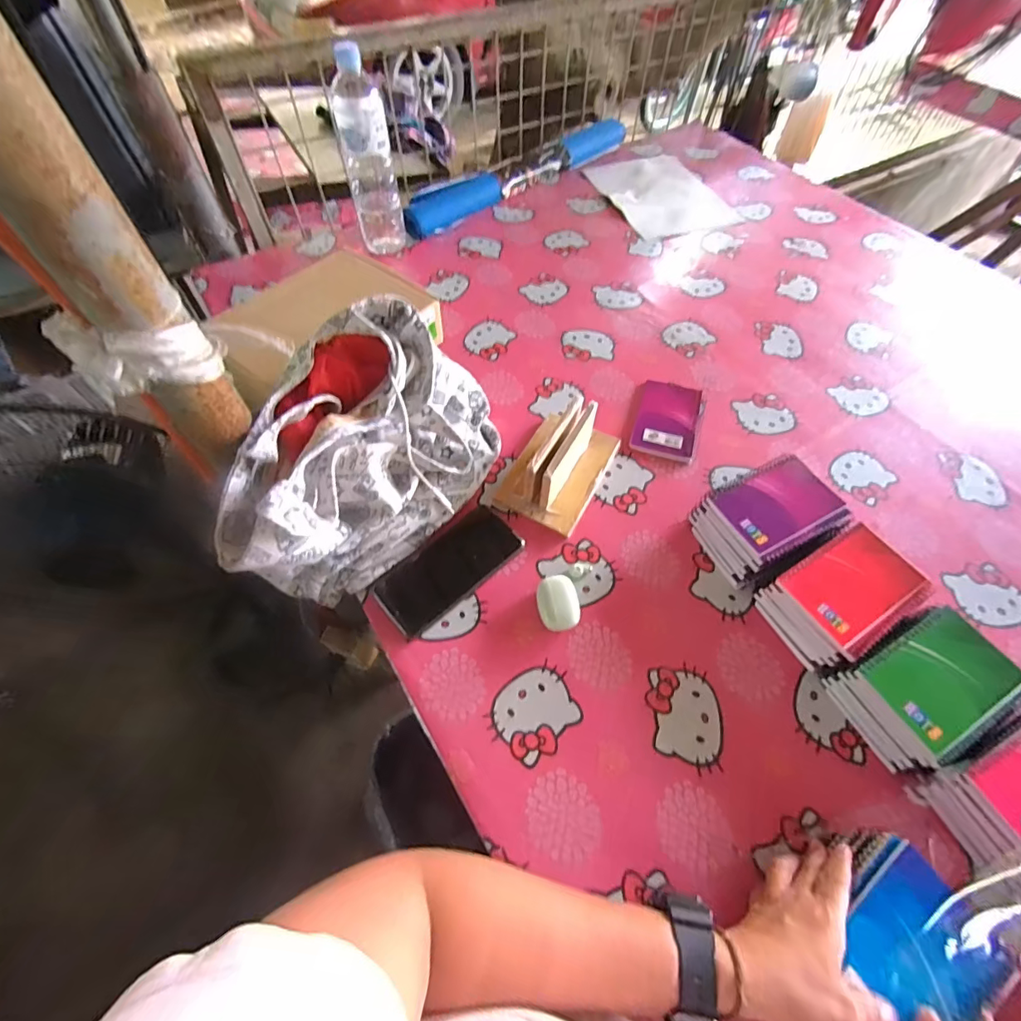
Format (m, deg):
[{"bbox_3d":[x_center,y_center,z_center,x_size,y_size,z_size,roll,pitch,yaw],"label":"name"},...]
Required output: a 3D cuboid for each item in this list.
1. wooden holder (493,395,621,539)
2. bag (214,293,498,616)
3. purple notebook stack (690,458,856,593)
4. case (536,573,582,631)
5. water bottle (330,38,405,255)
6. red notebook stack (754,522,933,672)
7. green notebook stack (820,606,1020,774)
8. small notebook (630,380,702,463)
[{"bbox_3d":[0.061,-0.066,0.564,0.105,0.078,0.159,27,64,14],"label":"wooden holder"},{"bbox_3d":[-0.152,-0.055,0.504,0.193,0.166,0.317,26,63,13],"label":"bag"},{"bbox_3d":[0.291,0.011,0.532,0.139,0.063,0.104,-25,64,-14],"label":"purple notebook stack"},{"bbox_3d":[0.051,0.098,0.497,0.041,0.023,0.056,-5,61,-4],"label":"case"},{"bbox_3d":[-0.226,-0.551,0.748,0.079,0.258,0.070,21,63,11],"label":"water bottle"},{"bbox_3d":[0.344,0.087,0.488,0.139,0.058,0.092,-28,65,-16],"label":"red notebook stack"},{"bbox_3d":[0.387,0.164,0.440,0.135,0.065,0.092,-26,64,-15],"label":"green notebook stack"},{"bbox_3d":[0.216,-0.127,0.642,0.081,0.010,0.132,17,62,9],"label":"small notebook"}]

